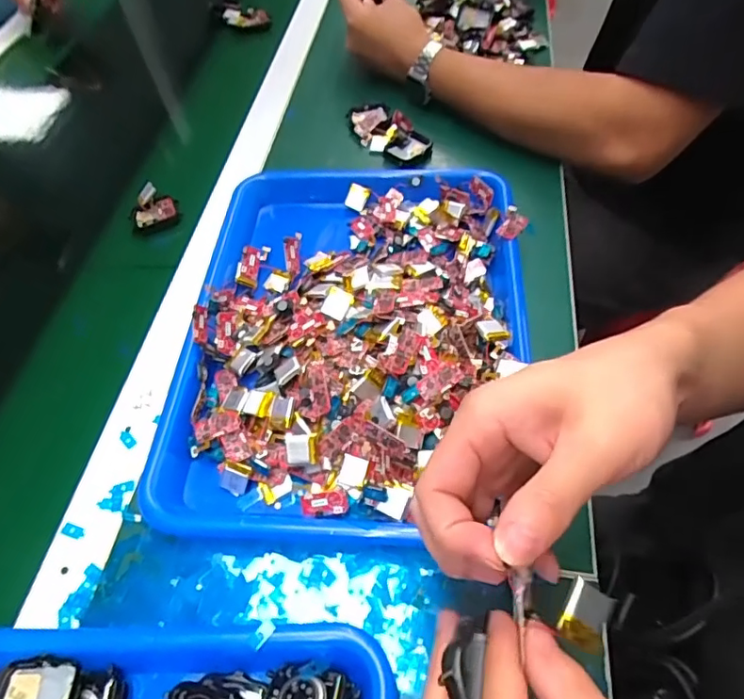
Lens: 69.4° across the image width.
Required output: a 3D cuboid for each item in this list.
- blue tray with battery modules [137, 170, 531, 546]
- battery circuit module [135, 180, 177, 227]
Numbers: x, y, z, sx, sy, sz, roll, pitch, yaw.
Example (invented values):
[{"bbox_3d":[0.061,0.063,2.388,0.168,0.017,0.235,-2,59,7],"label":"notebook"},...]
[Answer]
[{"bbox_3d":[-0.014,-0.023,0.407,0.252,0.049,0.326,3,56,7],"label":"blue tray with battery modules"},{"bbox_3d":[-0.215,-0.141,0.526,0.040,0.027,0.035,-21,57,-9],"label":"battery circuit module"}]

